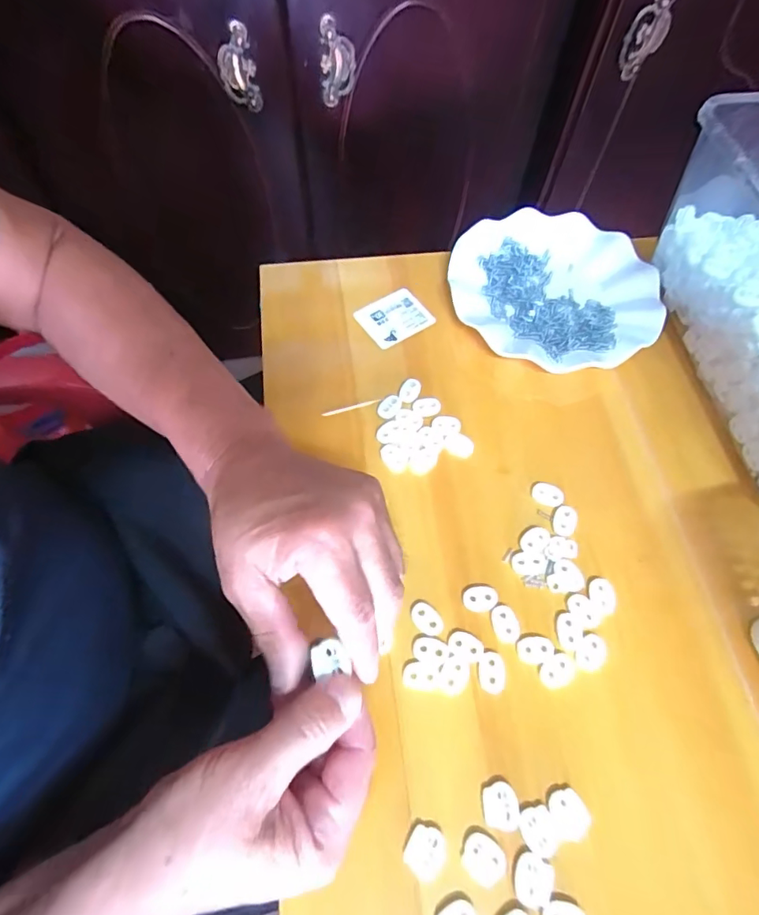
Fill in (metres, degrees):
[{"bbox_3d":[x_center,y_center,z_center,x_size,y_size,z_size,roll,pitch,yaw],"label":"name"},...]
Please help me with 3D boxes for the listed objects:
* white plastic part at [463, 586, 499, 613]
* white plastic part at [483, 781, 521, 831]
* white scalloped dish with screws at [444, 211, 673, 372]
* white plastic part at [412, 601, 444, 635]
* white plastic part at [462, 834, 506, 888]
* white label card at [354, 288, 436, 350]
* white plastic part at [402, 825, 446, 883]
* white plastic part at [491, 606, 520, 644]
[{"bbox_3d":[0.068,0.095,0.333,0.024,0.004,0.017,-6,64,-5],"label":"white plastic part"},{"bbox_3d":[0.069,0.199,0.282,0.021,0.004,0.022,7,64,1],"label":"white plastic part"},{"bbox_3d":[0.155,-0.151,0.448,0.177,0.027,0.177,1,64,-2],"label":"white scalloped dish with screws"},{"bbox_3d":[0.032,0.106,0.327,0.024,0.004,0.016,41,69,16],"label":"white plastic part"},{"bbox_3d":[0.057,0.219,0.269,0.023,0.004,0.020,41,69,17],"label":"white plastic part"},{"bbox_3d":[0.014,-0.128,0.449,0.058,0.006,0.049,-33,73,-16],"label":"white label card"},{"bbox_3d":[0.026,0.216,0.272,0.021,0.005,0.022,35,67,14],"label":"white plastic part"},{"bbox_3d":[0.084,0.110,0.325,0.017,0.004,0.024,-14,65,-9],"label":"white plastic part"}]

